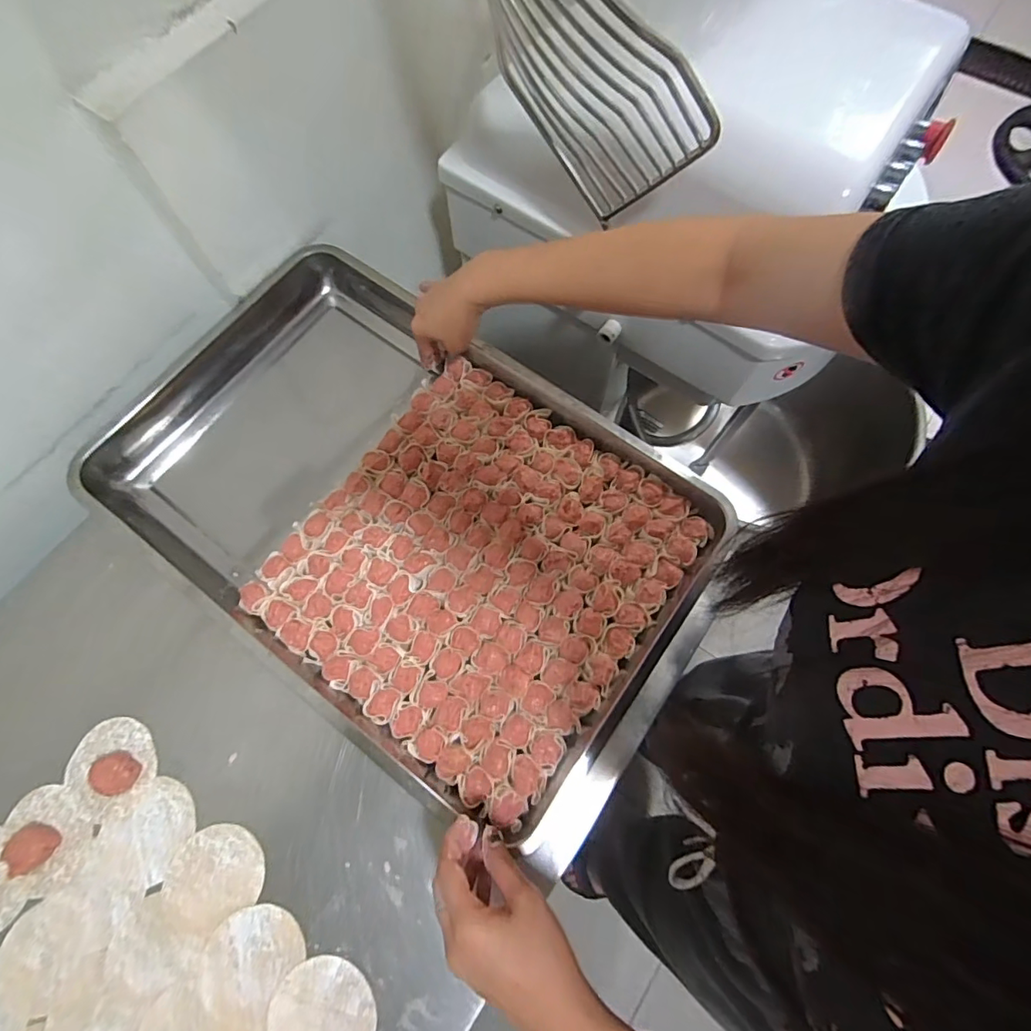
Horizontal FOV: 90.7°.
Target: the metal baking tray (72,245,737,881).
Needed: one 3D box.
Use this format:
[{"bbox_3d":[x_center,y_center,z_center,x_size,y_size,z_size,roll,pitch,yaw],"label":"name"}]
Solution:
[{"bbox_3d":[-0.112,-0.006,0.538,0.622,0.068,0.381,34,73,11],"label":"metal baking tray"}]

